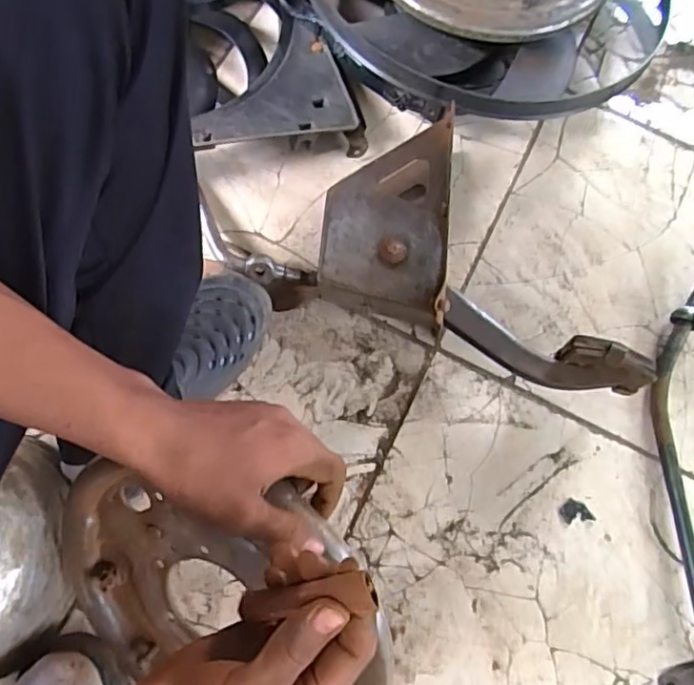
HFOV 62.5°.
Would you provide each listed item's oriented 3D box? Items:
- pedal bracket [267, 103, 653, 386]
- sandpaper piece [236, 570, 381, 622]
[{"bbox_3d":[0.134,-0.101,0.626,0.387,0.109,0.238,19,76,4],"label":"pedal bracket"},{"bbox_3d":[-0.024,0.132,0.297,0.097,0.013,0.015,-29,72,38],"label":"sandpaper piece"}]

